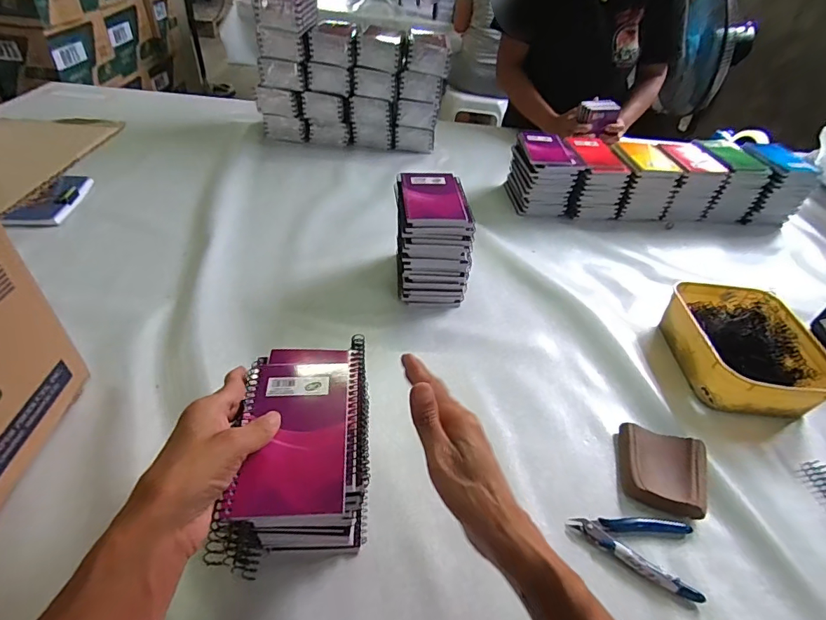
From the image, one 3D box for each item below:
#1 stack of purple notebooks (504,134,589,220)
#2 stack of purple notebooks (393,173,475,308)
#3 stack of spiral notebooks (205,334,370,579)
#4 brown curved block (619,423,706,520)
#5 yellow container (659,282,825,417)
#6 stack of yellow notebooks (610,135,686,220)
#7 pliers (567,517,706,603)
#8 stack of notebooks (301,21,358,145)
[{"bbox_3d":[0.270,-0.275,0.900,0.123,0.110,0.130,0,42,-7],"label":"stack of purple notebooks"},{"bbox_3d":[0.024,-0.101,0.656,0.096,0.148,0.127,-1,42,-9],"label":"stack of purple notebooks"},{"bbox_3d":[-0.091,0.133,0.389,0.101,0.134,0.144,2,42,-6],"label":"stack of spiral notebooks"},{"bbox_3d":[0.270,0.173,0.478,0.083,0.021,0.090,18,43,11],"label":"brown curved block"},{"bbox_3d":[0.445,0.045,0.602,0.155,0.064,0.199,3,42,-4],"label":"yellow container"},{"bbox_3d":[0.468,-0.269,0.912,0.113,0.114,0.115,1,42,-6],"label":"stack of yellow notebooks"},{"bbox_3d":[0.213,0.222,0.424,0.111,0.012,0.066,16,43,10],"label":"pliers"},{"bbox_3d":[-0.192,-0.531,1.034,0.113,0.237,0.163,0,42,-8],"label":"stack of notebooks"}]

